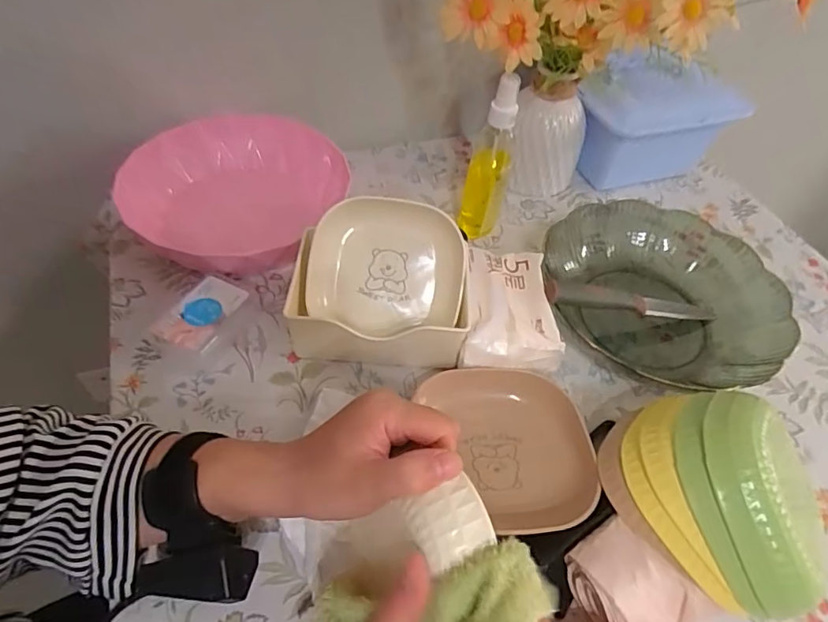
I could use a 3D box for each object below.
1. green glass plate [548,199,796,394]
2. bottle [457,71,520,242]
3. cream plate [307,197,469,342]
[{"bbox_3d":[0.251,-0.022,0.531,0.230,0.058,0.234,3,51,-4],"label":"green glass plate"},{"bbox_3d":[0.083,-0.162,0.552,0.042,0.183,0.045,2,51,-5],"label":"bottle"},{"bbox_3d":[-0.027,-0.040,0.488,0.146,0.130,0.024,2,13,-2],"label":"cream plate"}]

